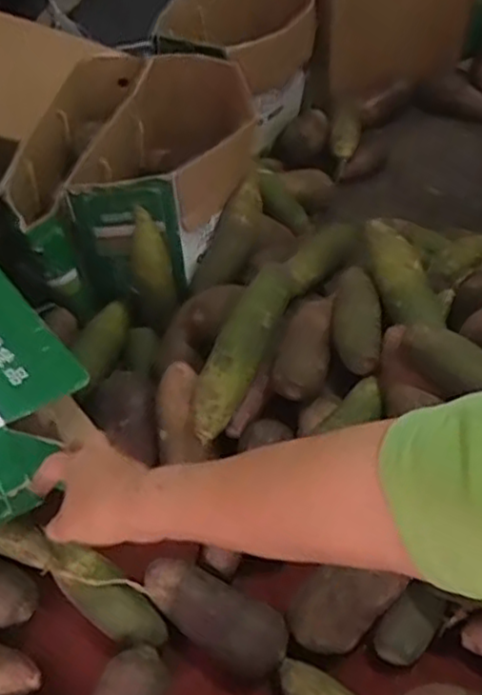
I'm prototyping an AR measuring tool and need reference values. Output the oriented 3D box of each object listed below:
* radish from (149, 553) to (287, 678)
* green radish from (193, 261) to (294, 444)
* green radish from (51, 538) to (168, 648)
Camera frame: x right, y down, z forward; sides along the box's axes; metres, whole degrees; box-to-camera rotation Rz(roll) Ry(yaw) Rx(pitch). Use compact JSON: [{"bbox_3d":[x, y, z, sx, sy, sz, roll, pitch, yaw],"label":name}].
[{"bbox_3d":[-0.033,0.278,0.726,0.162,0.063,0.066,18,51,18],"label":"radish"},{"bbox_3d":[0.002,-0.005,0.828,0.060,0.054,0.237,18,64,18],"label":"green radish"},{"bbox_3d":[-0.144,0.261,0.746,0.145,0.042,0.051,26,54,23],"label":"green radish"}]

